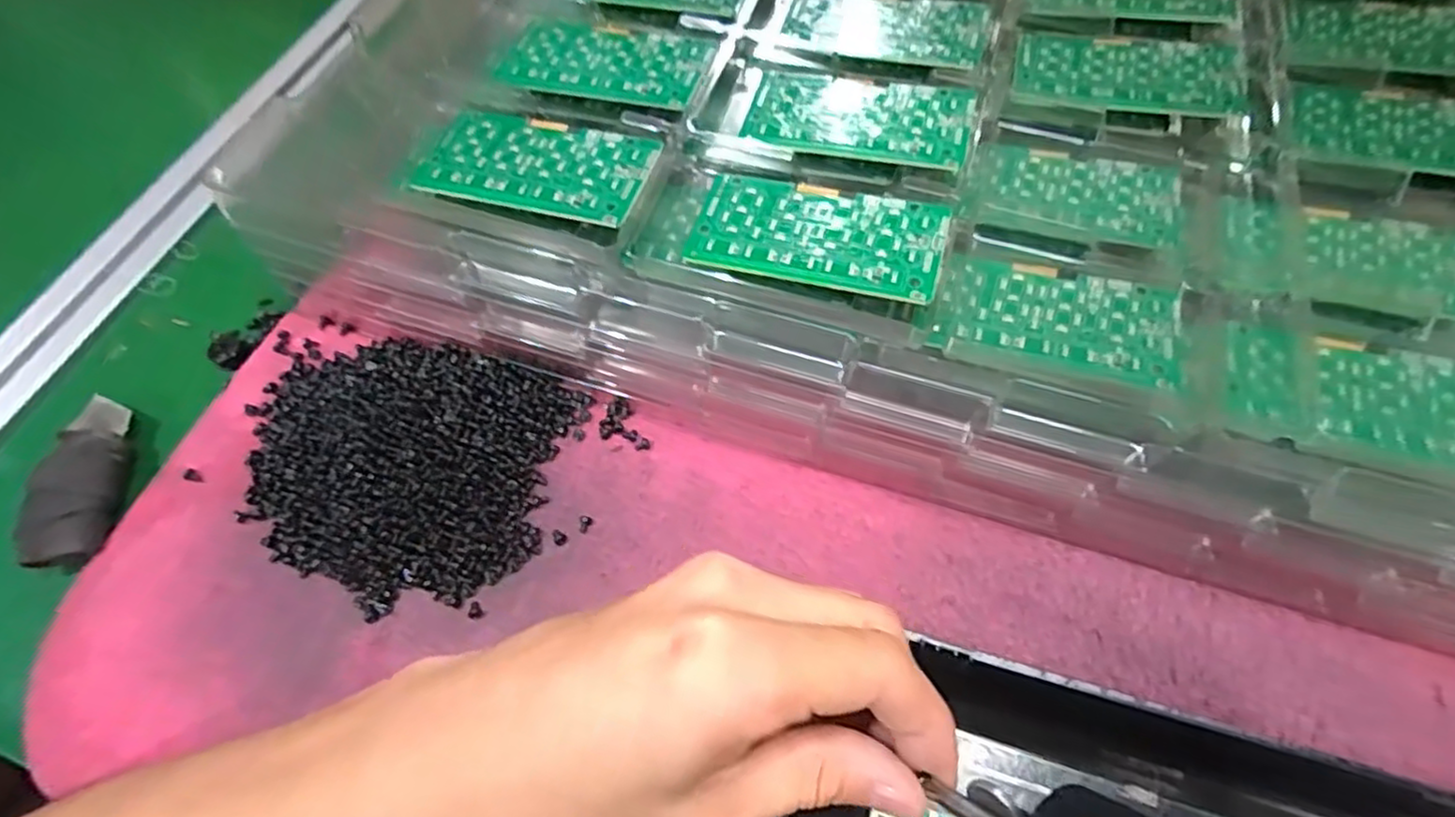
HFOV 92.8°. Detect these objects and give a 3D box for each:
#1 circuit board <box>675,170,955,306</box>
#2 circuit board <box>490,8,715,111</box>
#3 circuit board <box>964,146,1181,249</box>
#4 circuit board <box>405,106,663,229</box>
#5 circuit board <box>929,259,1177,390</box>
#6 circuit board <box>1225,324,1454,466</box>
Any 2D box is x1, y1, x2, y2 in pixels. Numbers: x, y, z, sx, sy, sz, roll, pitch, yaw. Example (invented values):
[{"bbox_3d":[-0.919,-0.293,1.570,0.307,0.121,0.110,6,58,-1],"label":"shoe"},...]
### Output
[{"bbox_3d":[0.034,-0.067,0.267,0.094,0.004,0.047,13,63,13],"label":"circuit board"},{"bbox_3d":[-0.055,-0.160,0.312,0.091,0.005,0.053,13,64,7],"label":"circuit board"},{"bbox_3d":[0.148,-0.092,0.296,0.081,0.009,0.047,16,64,8],"label":"circuit board"},{"bbox_3d":[-0.078,-0.101,0.281,0.094,0.007,0.048,16,64,8],"label":"circuit board"},{"bbox_3d":[0.125,-0.036,0.263,0.085,0.006,0.048,15,64,8],"label":"circuit board"},{"bbox_3d":[0.231,-0.005,0.249,0.093,0.010,0.049,17,64,8],"label":"circuit board"}]

